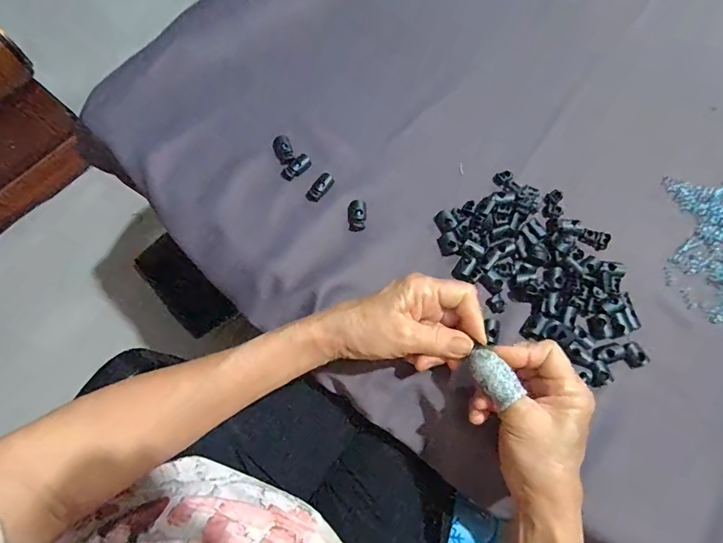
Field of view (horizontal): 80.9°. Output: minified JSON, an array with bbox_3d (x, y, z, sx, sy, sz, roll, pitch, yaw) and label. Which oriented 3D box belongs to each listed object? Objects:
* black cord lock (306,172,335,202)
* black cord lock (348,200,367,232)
[{"bbox_3d":[-0.039,-0.079,0.398,0.015,0.006,0.032,36,73,11],"label":"black cord lock"},{"bbox_3d":[-0.003,-0.053,0.393,0.017,0.009,0.030,-1,70,-1],"label":"black cord lock"}]

